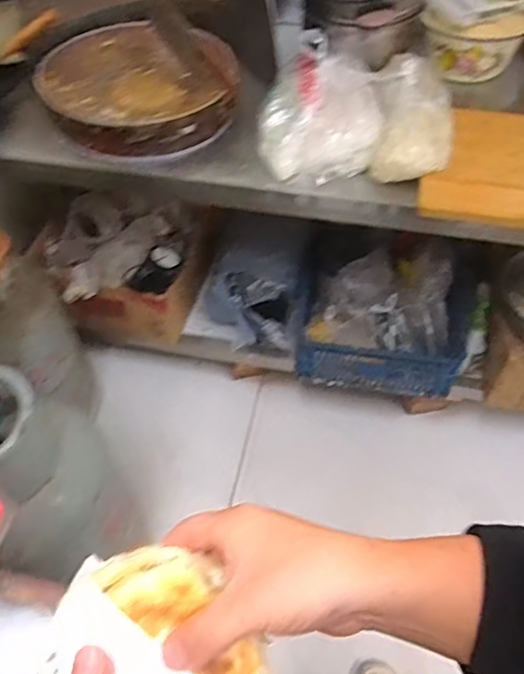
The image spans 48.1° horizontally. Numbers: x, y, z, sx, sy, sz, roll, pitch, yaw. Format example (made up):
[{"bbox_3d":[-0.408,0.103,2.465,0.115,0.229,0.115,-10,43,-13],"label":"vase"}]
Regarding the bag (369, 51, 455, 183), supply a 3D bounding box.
[{"bbox_3d":[0.274,-0.398,1.058,0.142,0.100,0.271,6,53,5],"label":"bag"}]

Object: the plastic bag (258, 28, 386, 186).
[{"bbox_3d":[0.105,-0.403,1.044,0.222,0.136,0.237,9,54,8],"label":"plastic bag"}]

